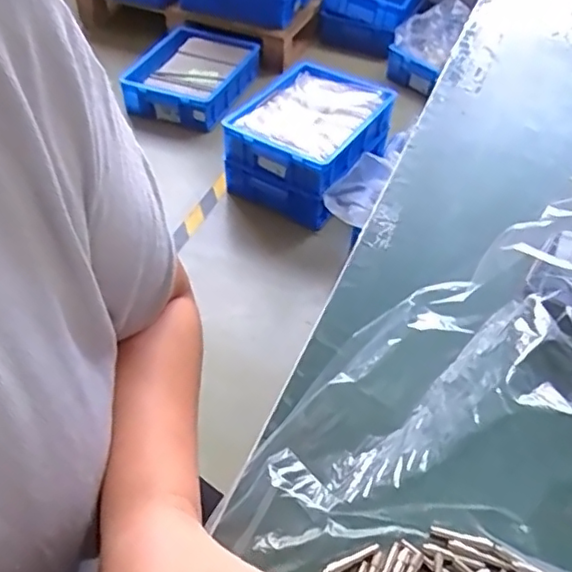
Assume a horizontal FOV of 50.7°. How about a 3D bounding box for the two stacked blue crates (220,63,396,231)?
[{"bbox_3d":[0.064,-0.401,1.688,0.353,0.216,0.445,27,52,20],"label":"two stacked blue crates"}]

